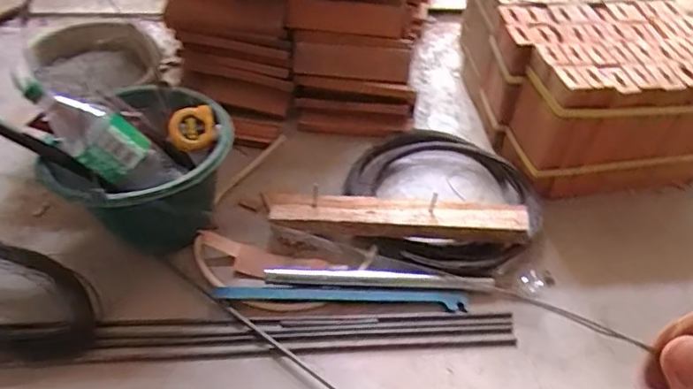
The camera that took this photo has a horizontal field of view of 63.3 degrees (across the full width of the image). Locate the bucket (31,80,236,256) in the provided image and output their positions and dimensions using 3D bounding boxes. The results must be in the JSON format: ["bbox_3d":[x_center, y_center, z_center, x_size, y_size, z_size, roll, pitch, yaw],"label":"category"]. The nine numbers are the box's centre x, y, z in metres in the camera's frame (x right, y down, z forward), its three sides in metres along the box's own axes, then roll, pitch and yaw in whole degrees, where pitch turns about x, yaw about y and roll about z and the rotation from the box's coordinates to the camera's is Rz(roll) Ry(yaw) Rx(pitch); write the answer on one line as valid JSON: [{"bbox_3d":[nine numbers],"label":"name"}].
[{"bbox_3d":[-0.300,-0.005,0.905,0.215,0.228,0.256,17,49,14],"label":"bucket"}]

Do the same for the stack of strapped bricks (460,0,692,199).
[{"bbox_3d":[0.457,-0.282,1.142,0.355,0.244,0.558,-6,47,-7],"label":"stack of strapped bricks"}]

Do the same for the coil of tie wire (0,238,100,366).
[{"bbox_3d":[-0.490,0.145,0.816,0.286,0.033,0.149,30,69,3],"label":"coil of tie wire"}]

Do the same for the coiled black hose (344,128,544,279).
[{"bbox_3d":[0.171,0.001,1.037,0.324,0.054,0.364,-10,48,-11],"label":"coiled black hose"}]

